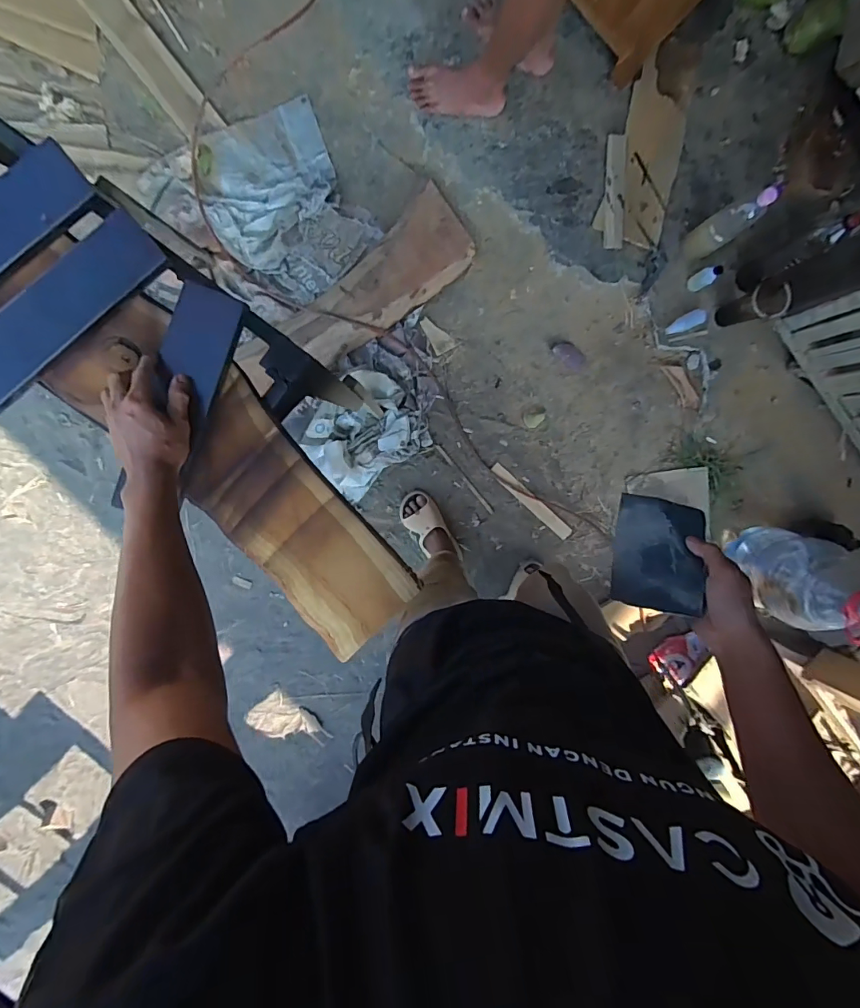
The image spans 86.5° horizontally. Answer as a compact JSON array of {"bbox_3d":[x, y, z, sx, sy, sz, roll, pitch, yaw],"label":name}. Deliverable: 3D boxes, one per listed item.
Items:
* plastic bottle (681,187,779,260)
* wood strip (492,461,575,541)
[{"bbox_3d":[0.748,-0.700,1.160,0.073,0.245,0.084,-34,98,1],"label":"plastic bottle"},{"bbox_3d":[0.326,-0.006,1.470,0.326,0.007,0.044,42,92,-3],"label":"wood strip"}]

